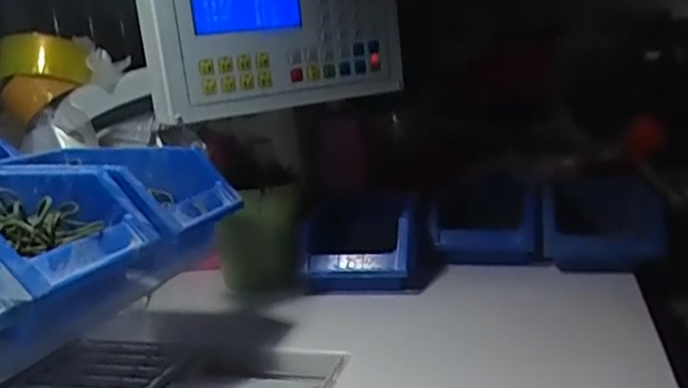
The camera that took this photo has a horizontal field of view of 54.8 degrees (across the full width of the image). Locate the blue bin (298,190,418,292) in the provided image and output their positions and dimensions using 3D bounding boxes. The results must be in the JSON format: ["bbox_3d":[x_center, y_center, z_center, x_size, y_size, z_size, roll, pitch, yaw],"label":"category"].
[{"bbox_3d":[0.018,0.061,0.771,0.131,0.079,0.155,-3,11,5],"label":"blue bin"}]

